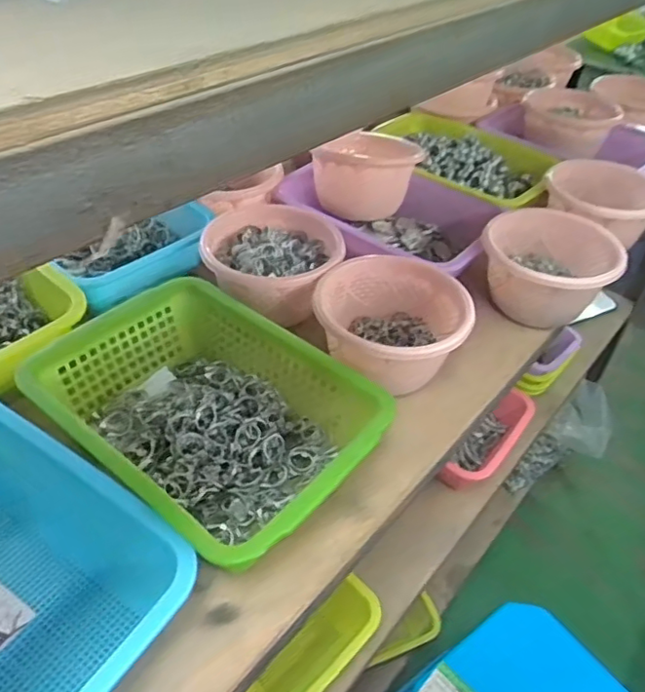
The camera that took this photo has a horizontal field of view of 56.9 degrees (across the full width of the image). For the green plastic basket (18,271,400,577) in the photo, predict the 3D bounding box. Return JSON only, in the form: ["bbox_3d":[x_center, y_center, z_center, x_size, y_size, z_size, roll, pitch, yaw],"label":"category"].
[{"bbox_3d":[-0.096,0.062,0.502,0.271,0.082,0.186,31,48,26],"label":"green plastic basket"}]

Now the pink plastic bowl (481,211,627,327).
[{"bbox_3d":[0.272,-0.092,0.724,0.151,0.090,0.171,34,50,29],"label":"pink plastic bowl"}]

